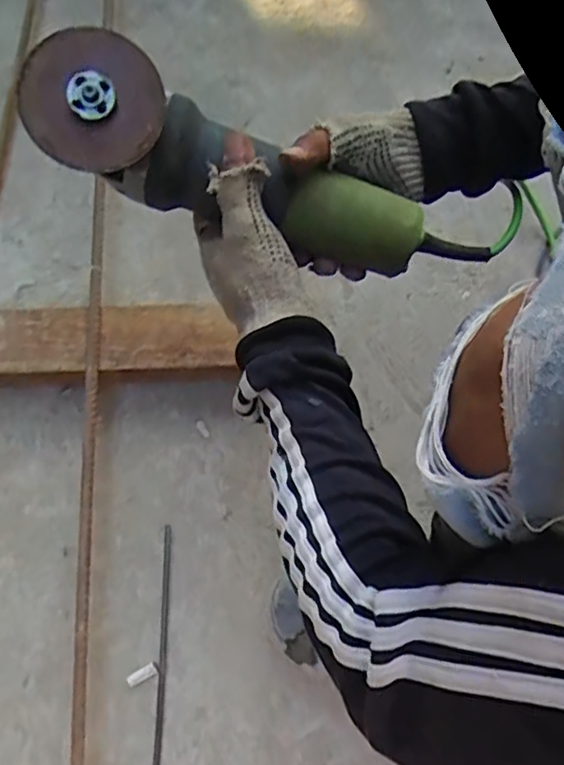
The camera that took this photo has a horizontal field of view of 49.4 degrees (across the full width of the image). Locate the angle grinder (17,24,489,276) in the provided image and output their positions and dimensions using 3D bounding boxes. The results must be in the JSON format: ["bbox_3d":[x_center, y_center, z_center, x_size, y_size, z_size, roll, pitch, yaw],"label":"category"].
[{"bbox_3d":[-0.012,-0.139,0.439,0.327,0.074,0.081,18,76,-15],"label":"angle grinder"}]

